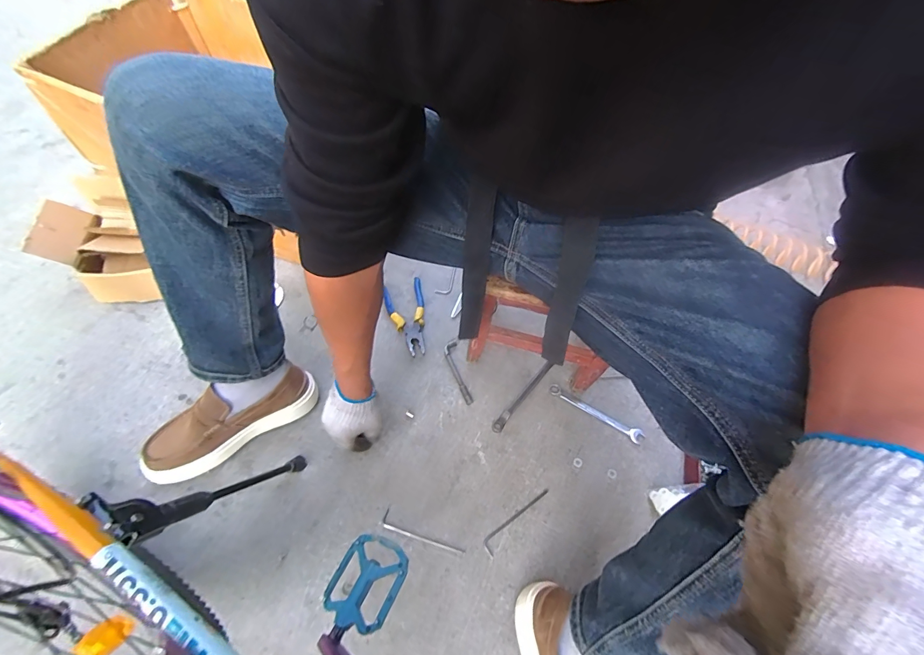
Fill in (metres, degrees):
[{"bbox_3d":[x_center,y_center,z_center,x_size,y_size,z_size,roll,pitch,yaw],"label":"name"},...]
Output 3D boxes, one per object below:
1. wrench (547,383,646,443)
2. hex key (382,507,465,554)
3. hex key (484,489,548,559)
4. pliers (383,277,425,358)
[{"bbox_3d":[0.258,0.164,0.769,0.192,0.007,0.028,27,60,11],"label":"wrench"},{"bbox_3d":[-0.066,0.335,0.638,0.140,0.005,0.028,25,60,11],"label":"hex key"},{"bbox_3d":[0.091,0.319,0.666,0.142,0.004,0.026,-36,68,-23],"label":"hex key"},{"bbox_3d":[-0.116,-0.023,0.837,0.081,0.025,0.178,-8,60,-9],"label":"pliers"}]

